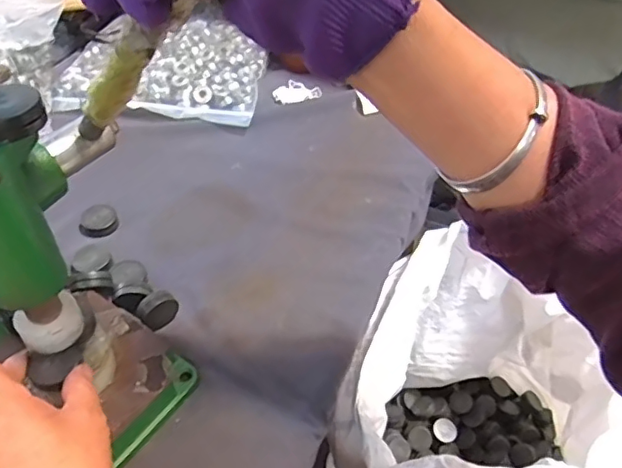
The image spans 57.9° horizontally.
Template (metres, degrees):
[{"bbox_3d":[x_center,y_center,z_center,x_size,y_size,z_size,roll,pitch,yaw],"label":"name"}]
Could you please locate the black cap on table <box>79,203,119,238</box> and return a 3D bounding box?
[{"bbox_3d":[-0.201,-0.015,0.538,0.032,0.013,0.035,1,45,-1],"label":"black cap on table"}]

